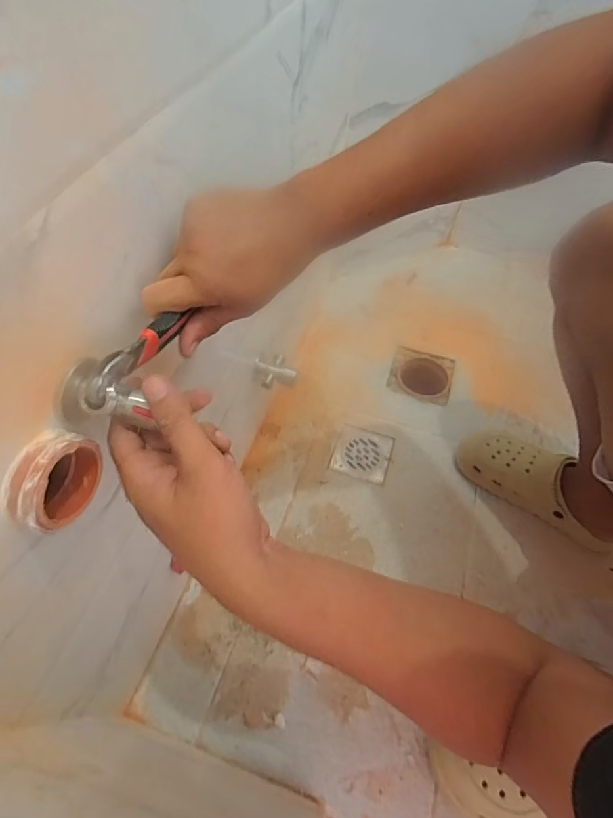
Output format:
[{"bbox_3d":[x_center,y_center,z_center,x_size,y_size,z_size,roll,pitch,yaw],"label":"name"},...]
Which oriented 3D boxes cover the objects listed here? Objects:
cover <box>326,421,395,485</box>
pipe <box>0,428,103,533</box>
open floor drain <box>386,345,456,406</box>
[{"bbox_3d":[0.103,0.080,0.803,0.100,0.005,0.107,17,57,9],"label":"cover"},{"bbox_3d":[-0.164,0.047,0.285,0.025,0.057,0.064,17,57,9],"label":"pipe"},{"bbox_3d":[0.242,-0.073,0.923,0.125,0.027,0.136,18,56,7],"label":"open floor drain"}]

